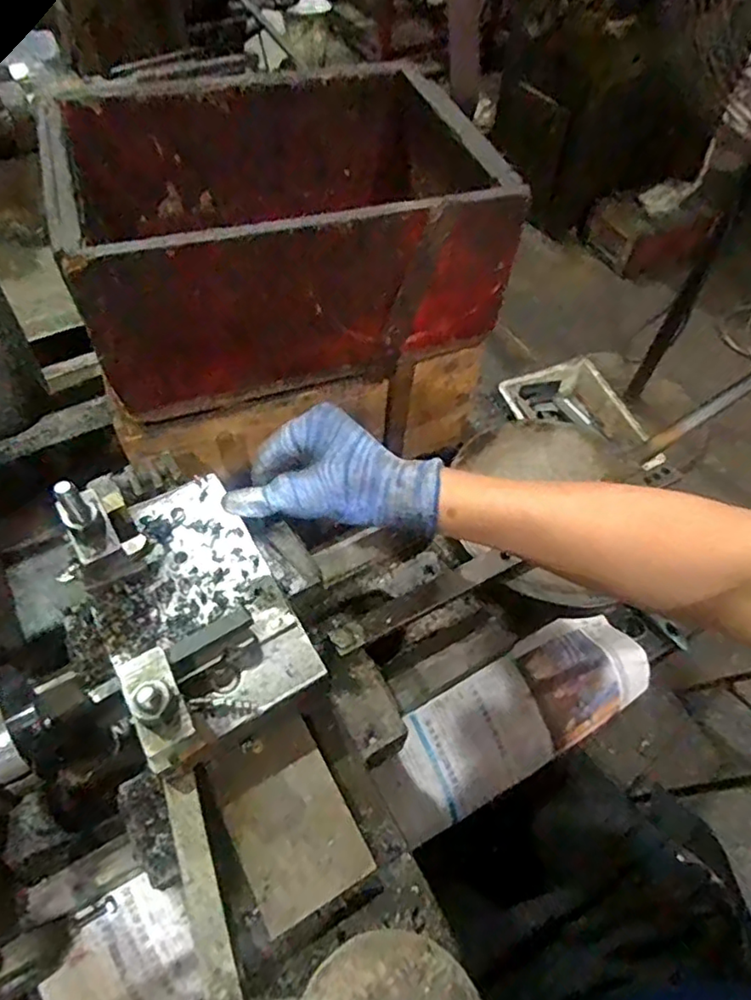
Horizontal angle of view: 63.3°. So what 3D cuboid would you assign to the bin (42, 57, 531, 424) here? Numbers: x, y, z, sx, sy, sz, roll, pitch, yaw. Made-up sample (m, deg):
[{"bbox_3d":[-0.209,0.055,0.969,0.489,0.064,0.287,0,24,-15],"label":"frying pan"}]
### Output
[{"bbox_3d":[-0.086,-0.243,0.545,0.337,0.150,0.248,-16,57,-13],"label":"bin"}]

